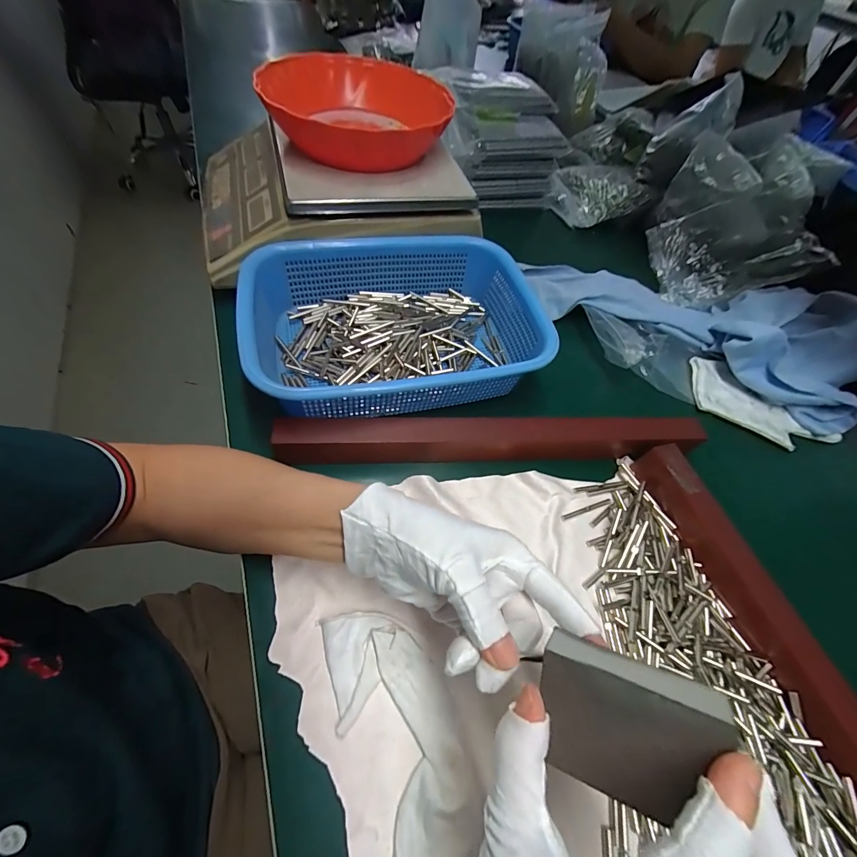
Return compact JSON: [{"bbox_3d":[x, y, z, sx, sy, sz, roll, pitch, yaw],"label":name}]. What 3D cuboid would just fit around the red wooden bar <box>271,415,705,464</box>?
[{"bbox_3d":[0.065,0.011,0.339,0.382,0.046,0.031,-2,59,-7],"label":"red wooden bar"}]

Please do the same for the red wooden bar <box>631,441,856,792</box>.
[{"bbox_3d":[0.269,0.190,0.247,0.027,0.034,0.401,-11,60,-12],"label":"red wooden bar"}]

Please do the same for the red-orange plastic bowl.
[{"bbox_3d":[-0.079,-0.362,0.426,0.204,0.066,0.204,0,59,-6],"label":"red-orange plastic bowl"}]

